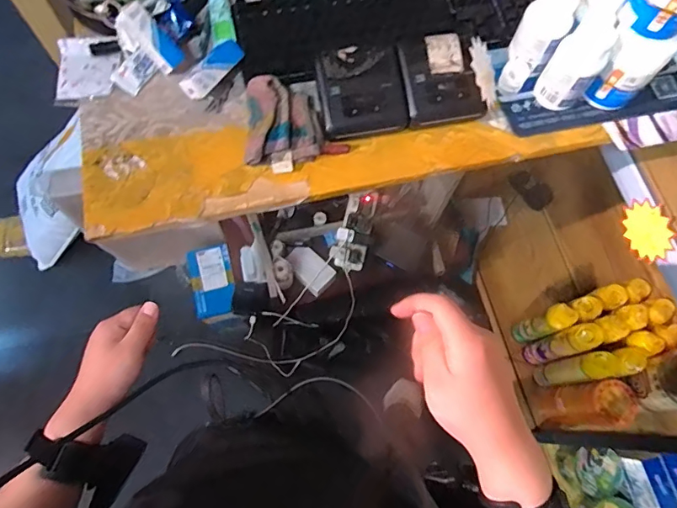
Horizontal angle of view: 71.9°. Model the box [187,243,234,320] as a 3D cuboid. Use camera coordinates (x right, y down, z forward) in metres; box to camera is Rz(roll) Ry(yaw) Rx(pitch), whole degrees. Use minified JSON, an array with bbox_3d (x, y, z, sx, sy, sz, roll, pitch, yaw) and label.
[{"bbox_3d":[-0.375,0.075,1.382,0.126,0.043,0.215,-14,71,-7],"label":"box"}]

